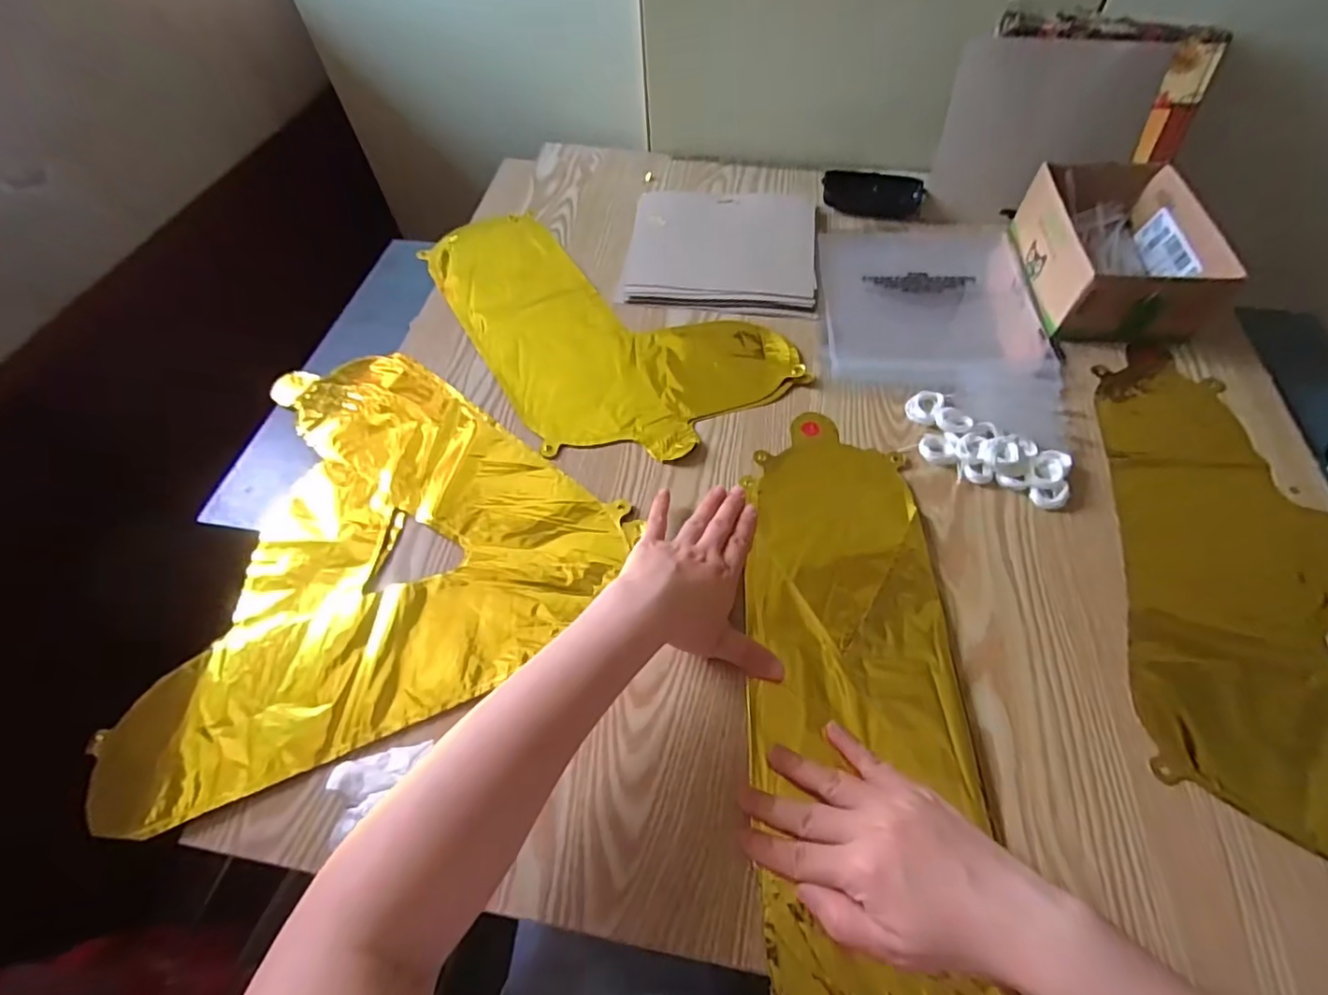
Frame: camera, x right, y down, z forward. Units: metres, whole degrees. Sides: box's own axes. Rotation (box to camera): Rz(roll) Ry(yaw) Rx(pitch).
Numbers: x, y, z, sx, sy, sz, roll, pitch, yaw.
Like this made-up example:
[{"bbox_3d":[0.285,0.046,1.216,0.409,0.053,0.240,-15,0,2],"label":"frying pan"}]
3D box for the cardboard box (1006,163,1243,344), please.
[{"bbox_3d":[0.430,-0.237,0.553,0.134,0.068,0.184,2,57,3],"label":"cardboard box"}]

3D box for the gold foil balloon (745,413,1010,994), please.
[{"bbox_3d":[0.126,0.119,0.380,0.134,0.008,0.419,1,57,3],"label":"gold foil balloon"}]

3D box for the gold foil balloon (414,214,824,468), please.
[{"bbox_3d":[-0.073,-0.187,0.578,0.231,0.008,0.386,-31,62,-17],"label":"gold foil balloon"}]

